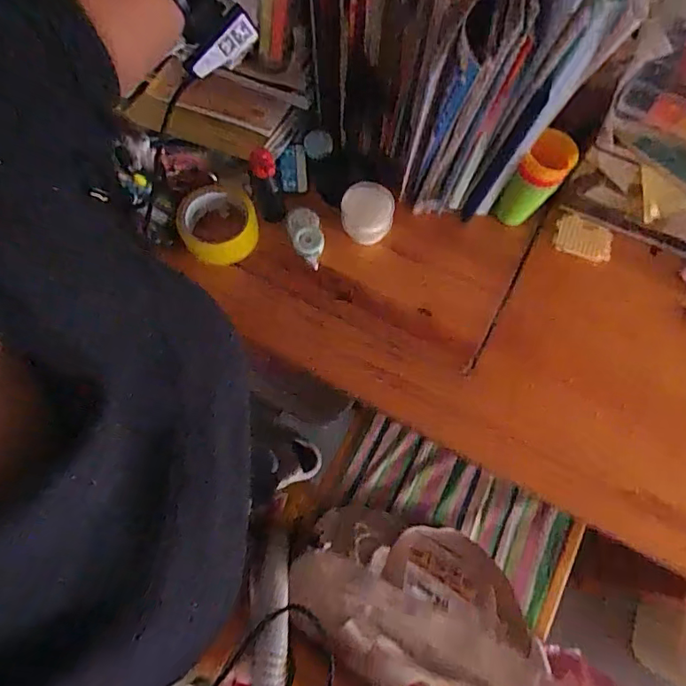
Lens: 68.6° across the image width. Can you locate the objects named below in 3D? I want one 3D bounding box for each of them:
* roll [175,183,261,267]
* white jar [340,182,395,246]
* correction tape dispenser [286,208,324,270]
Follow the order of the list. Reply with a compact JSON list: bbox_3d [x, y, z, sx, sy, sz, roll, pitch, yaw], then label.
[{"bbox_3d":[-0.159,-0.152,0.644,0.095,0.047,0.095,0,71,-1],"label":"roll"},{"bbox_3d":[0.031,-0.163,0.648,0.066,0.051,0.066,7,72,2],"label":"white jar"},{"bbox_3d":[-0.047,-0.140,0.658,0.042,0.020,0.084,-12,68,-6],"label":"correction tape dispenser"}]

